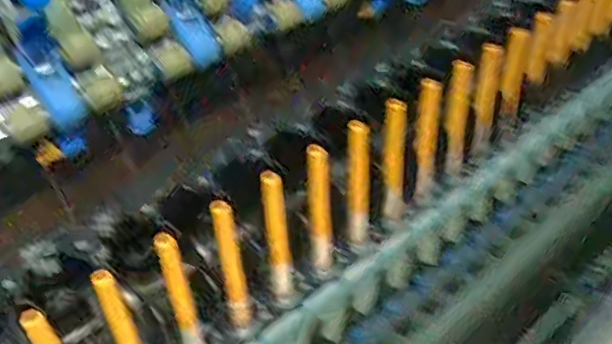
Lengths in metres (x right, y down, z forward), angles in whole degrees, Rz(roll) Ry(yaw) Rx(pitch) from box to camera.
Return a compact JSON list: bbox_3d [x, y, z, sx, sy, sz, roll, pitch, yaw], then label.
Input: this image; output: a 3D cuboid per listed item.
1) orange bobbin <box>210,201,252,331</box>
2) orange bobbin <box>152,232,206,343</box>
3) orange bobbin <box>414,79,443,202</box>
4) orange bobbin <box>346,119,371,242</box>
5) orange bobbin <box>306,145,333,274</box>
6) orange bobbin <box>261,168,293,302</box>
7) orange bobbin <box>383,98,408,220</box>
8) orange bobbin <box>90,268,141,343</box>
[{"bbox_3d":[-0.085,0.110,0.697,0.024,0.186,0.030,-9,40,-8],"label":"orange bobbin"},{"bbox_3d":[-0.137,0.141,0.664,0.023,0.192,0.019,-27,46,-27],"label":"orange bobbin"},{"bbox_3d":[0.173,-0.048,0.859,0.033,0.185,0.040,7,41,11],"label":"orange bobbin"},{"bbox_3d":[0.069,0.017,0.791,0.030,0.188,0.037,3,40,7],"label":"orange bobbin"},{"bbox_3d":[0.018,0.050,0.765,0.027,0.190,0.028,-3,40,0],"label":"orange bobbin"},{"bbox_3d":[-0.035,0.079,0.734,0.026,0.198,0.028,-6,40,-4],"label":"orange bobbin"},{"bbox_3d":[0.123,-0.017,0.823,0.033,0.203,0.029,7,41,11],"label":"orange bobbin"},{"bbox_3d":[-0.189,0.173,0.631,0.023,0.191,0.018,-20,43,-19],"label":"orange bobbin"}]

